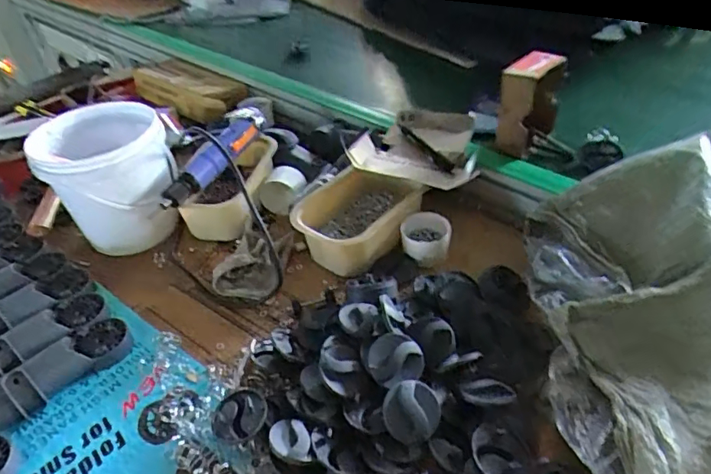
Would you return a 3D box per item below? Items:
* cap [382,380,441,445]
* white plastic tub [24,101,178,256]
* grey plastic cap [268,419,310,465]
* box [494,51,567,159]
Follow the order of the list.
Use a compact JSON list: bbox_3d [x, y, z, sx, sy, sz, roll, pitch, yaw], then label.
[{"bbox_3d":[0.056,0.170,0.501,0.056,0.019,0.056,-6,71,-2],"label":"cap"},{"bbox_3d":[-0.354,-0.072,0.769,0.172,0.196,0.208,-25,44,-21],"label":"white plastic tub"},{"bbox_3d":[-0.063,0.196,0.496,0.038,0.012,0.046,-7,41,-1],"label":"grey plastic cap"},{"bbox_3d":[0.256,-0.196,0.762,0.058,0.149,0.089,29,51,34],"label":"box"}]

